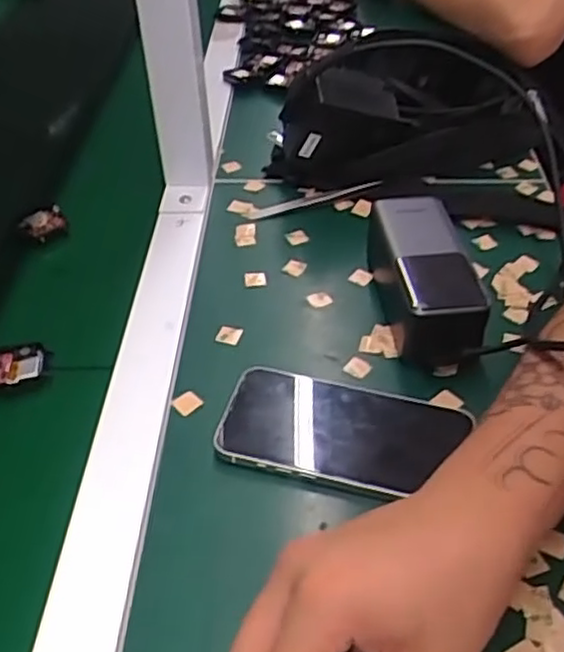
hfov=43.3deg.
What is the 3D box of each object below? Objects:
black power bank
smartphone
[{"bbox_3d":[0.098,-0.036,0.490,0.056,0.051,0.135,-2,43,0],"label":"black power bank"},{"bbox_3d":[0.036,0.061,0.423,0.138,0.011,0.076,10,44,13],"label":"smartphone"}]

